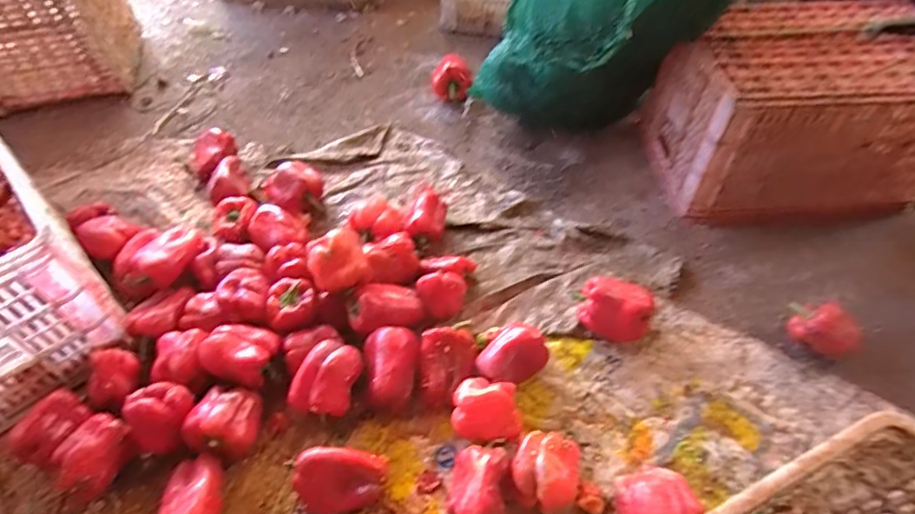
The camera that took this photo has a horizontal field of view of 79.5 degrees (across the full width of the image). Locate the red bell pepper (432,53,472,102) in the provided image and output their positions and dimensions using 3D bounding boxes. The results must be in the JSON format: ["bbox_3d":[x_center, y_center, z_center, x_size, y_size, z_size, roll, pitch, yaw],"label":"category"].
[{"bbox_3d":[-0.015,-0.437,1.383,0.099,0.095,0.092,0,51,-1],"label":"red bell pepper"}]

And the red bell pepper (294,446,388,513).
[{"bbox_3d":[-0.164,0.318,0.779,0.121,0.058,0.077,1,51,-1],"label":"red bell pepper"}]

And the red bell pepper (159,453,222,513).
[{"bbox_3d":[-0.367,0.342,0.769,0.082,0.060,0.123,-9,52,-8],"label":"red bell pepper"}]

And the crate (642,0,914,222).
[{"bbox_3d":[0.690,-0.306,1.136,0.482,0.282,0.337,-2,52,-3],"label":"crate"}]

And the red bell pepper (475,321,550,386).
[{"bbox_3d":[0.086,0.164,0.884,0.086,0.071,0.104,35,59,24],"label":"red bell pepper"}]

